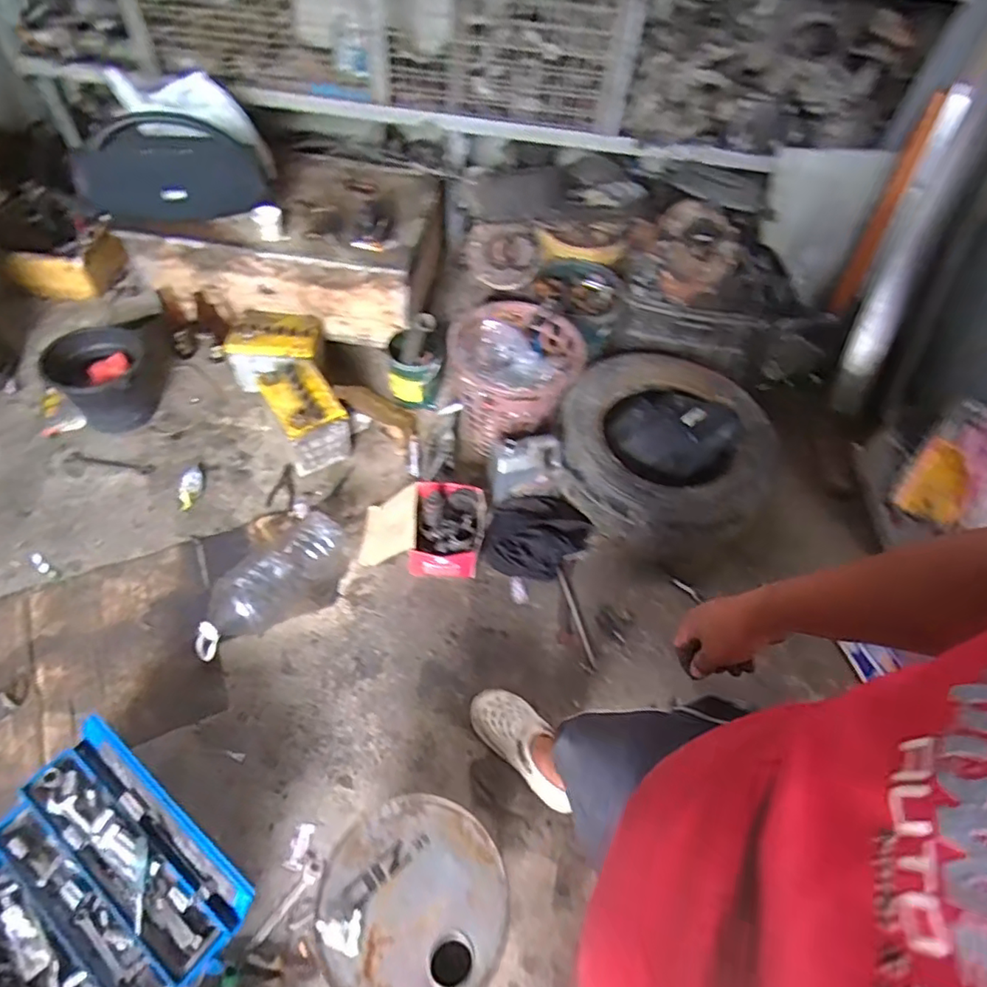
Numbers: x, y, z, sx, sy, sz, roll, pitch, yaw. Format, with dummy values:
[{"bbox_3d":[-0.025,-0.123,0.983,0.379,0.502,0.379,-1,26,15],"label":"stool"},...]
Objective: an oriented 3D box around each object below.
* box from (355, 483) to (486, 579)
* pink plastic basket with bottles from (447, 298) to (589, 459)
[{"bbox_3d":[-0.191,0.095,1.526,0.326,0.150,0.210,5,56,-1],"label":"box"},{"bbox_3d":[0.070,-0.320,1.668,0.386,0.306,0.326,-4,55,-6],"label":"pink plastic basket with bottles"}]

